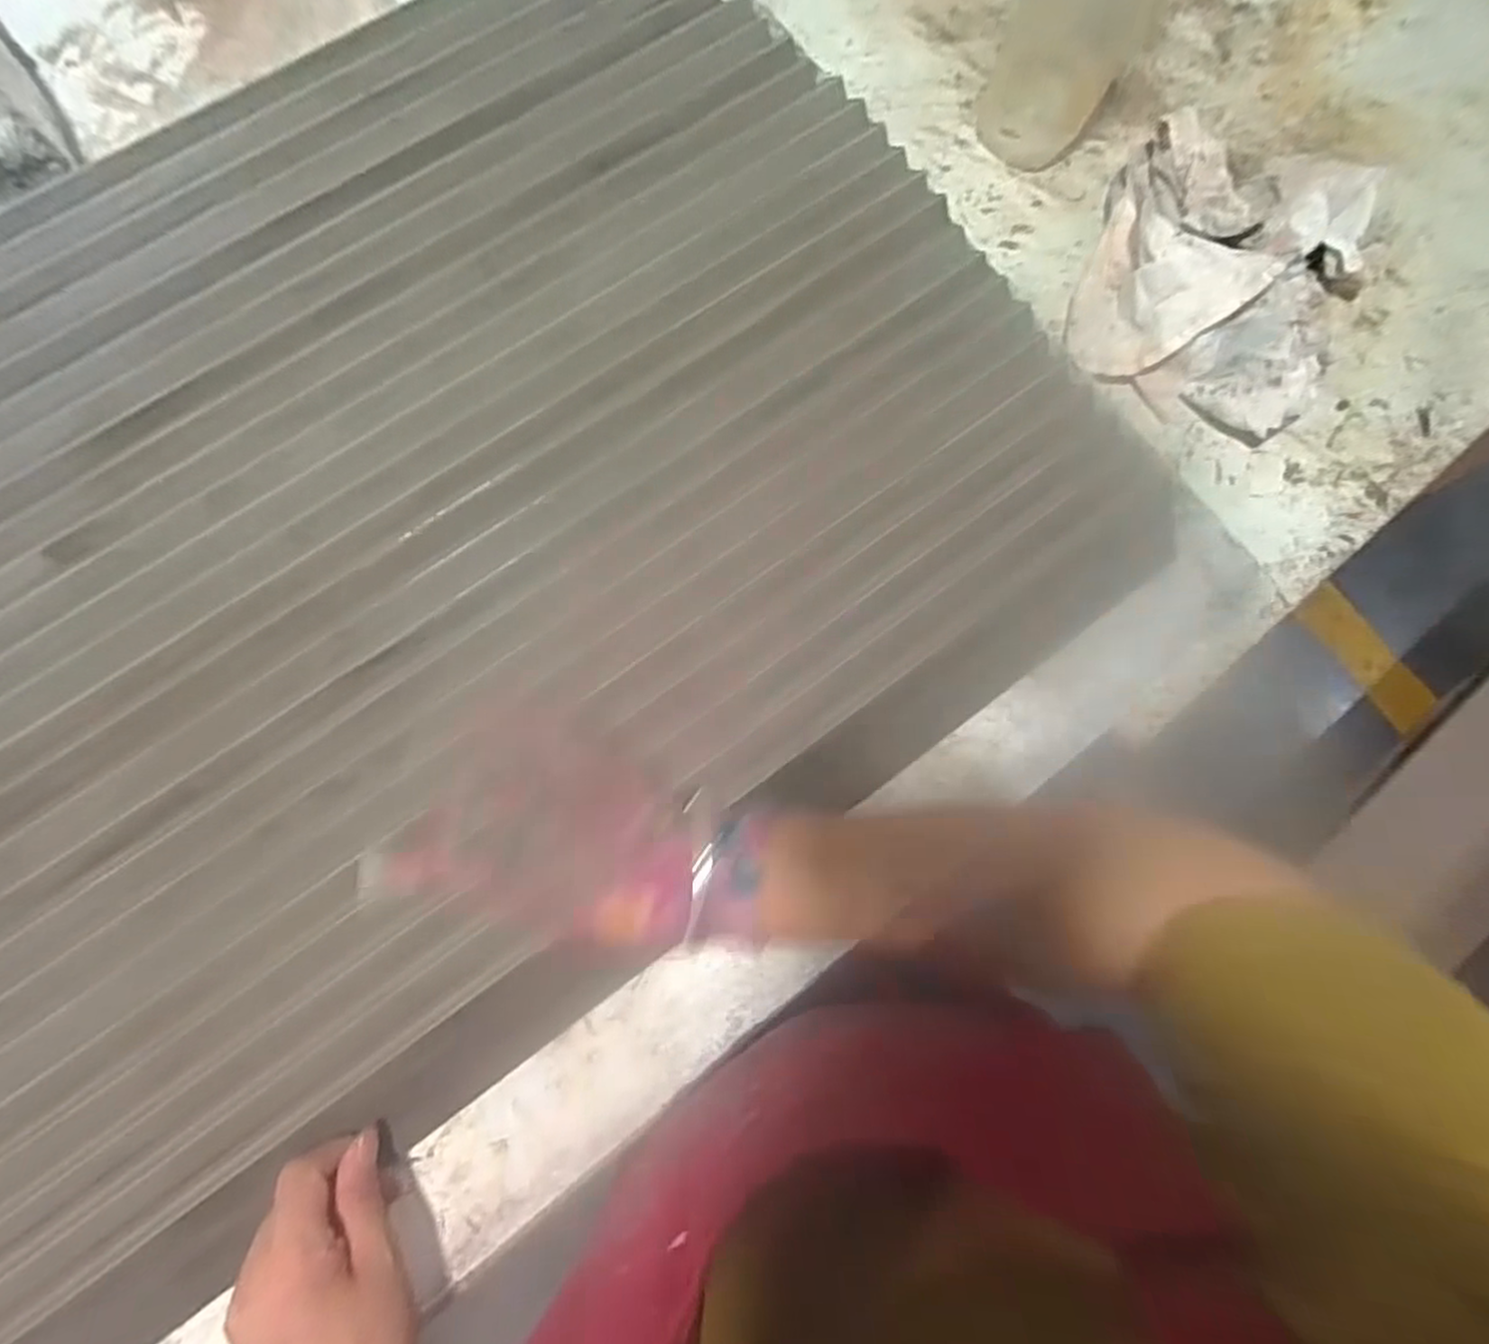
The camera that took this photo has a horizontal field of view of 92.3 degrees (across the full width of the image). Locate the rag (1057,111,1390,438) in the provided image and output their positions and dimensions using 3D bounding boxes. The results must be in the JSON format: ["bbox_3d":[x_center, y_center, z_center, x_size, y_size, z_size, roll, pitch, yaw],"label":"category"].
[{"bbox_3d":[0.321,-0.273,0.480,0.166,0.070,0.197,21,81,0],"label":"rag"}]

